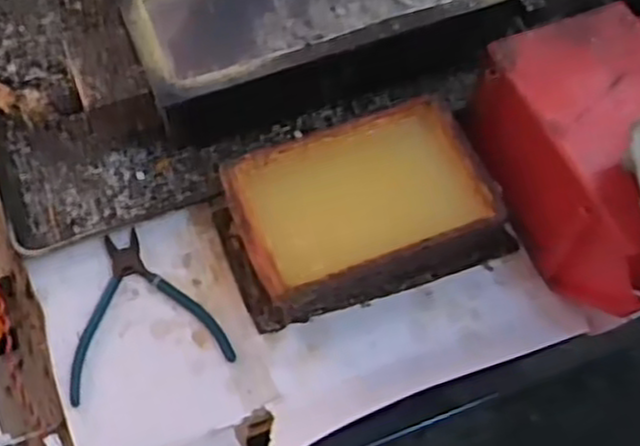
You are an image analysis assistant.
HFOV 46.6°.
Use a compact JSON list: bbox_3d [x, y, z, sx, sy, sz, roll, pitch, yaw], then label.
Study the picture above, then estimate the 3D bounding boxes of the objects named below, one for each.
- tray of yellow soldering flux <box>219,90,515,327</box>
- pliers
[{"bbox_3d":[0.033,-0.013,0.614,0.223,0.071,0.144,-20,65,-12],"label":"tray of yellow soldering flux"},{"bbox_3d":[-0.145,0.066,0.601,0.125,0.007,0.131,-13,63,-8],"label":"pliers"}]

